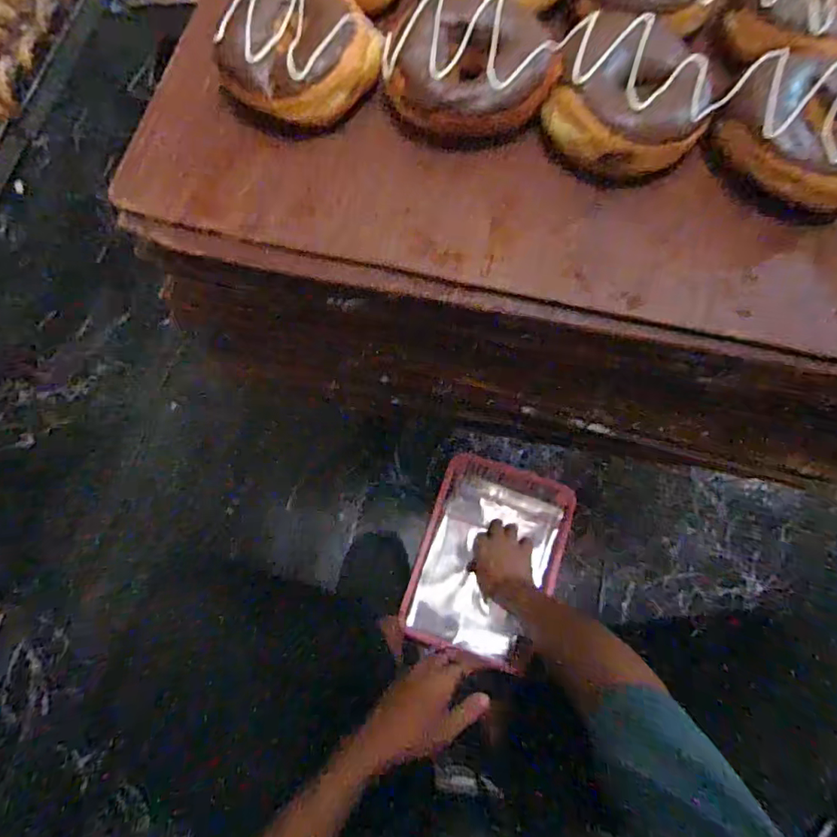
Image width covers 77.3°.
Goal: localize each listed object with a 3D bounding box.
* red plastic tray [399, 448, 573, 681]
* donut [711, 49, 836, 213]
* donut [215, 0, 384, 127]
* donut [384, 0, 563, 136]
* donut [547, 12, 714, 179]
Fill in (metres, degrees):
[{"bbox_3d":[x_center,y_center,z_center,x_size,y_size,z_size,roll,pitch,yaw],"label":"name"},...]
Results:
[{"bbox_3d":[0.106,0.201,0.776,0.197,0.069,0.283,16,72,12],"label":"red plastic tray"},{"bbox_3d":[0.231,-0.166,0.309,0.093,0.037,0.089,0,74,1],"label":"donut"},{"bbox_3d":[-0.074,-0.224,0.320,0.083,0.031,0.087,0,74,1],"label":"donut"},{"bbox_3d":[0.031,-0.212,0.321,0.088,0.044,0.087,0,74,1],"label":"donut"},{"bbox_3d":[0.128,-0.192,0.317,0.094,0.039,0.097,18,75,6],"label":"donut"}]

